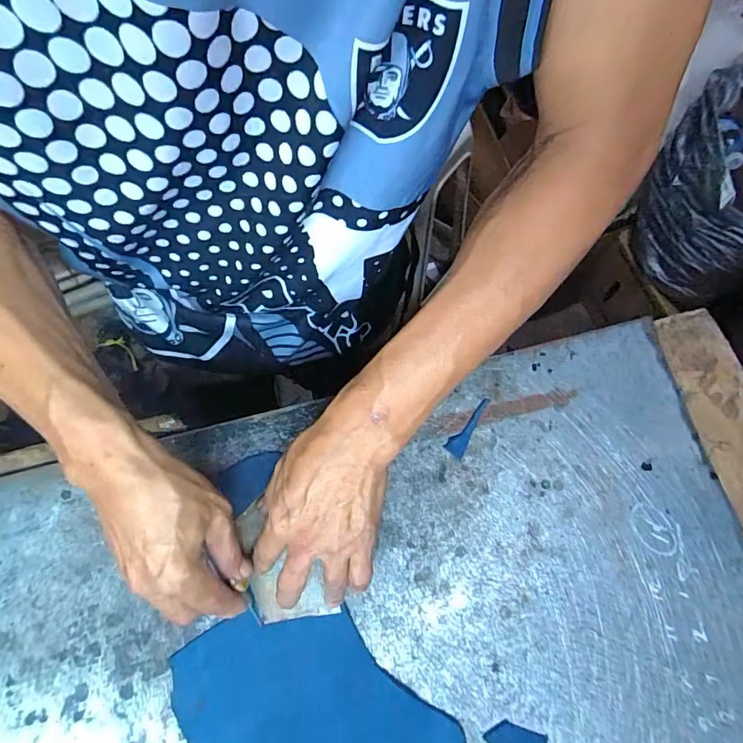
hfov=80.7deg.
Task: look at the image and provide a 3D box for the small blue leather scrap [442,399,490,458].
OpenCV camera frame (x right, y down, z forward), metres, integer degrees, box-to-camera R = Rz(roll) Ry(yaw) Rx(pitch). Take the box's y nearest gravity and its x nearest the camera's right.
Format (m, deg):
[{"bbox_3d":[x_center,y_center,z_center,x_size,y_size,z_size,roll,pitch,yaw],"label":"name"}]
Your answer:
[{"bbox_3d":[0.092,0.051,0.404,0.018,0.004,0.062,38,74,9],"label":"small blue leather scrap"}]

